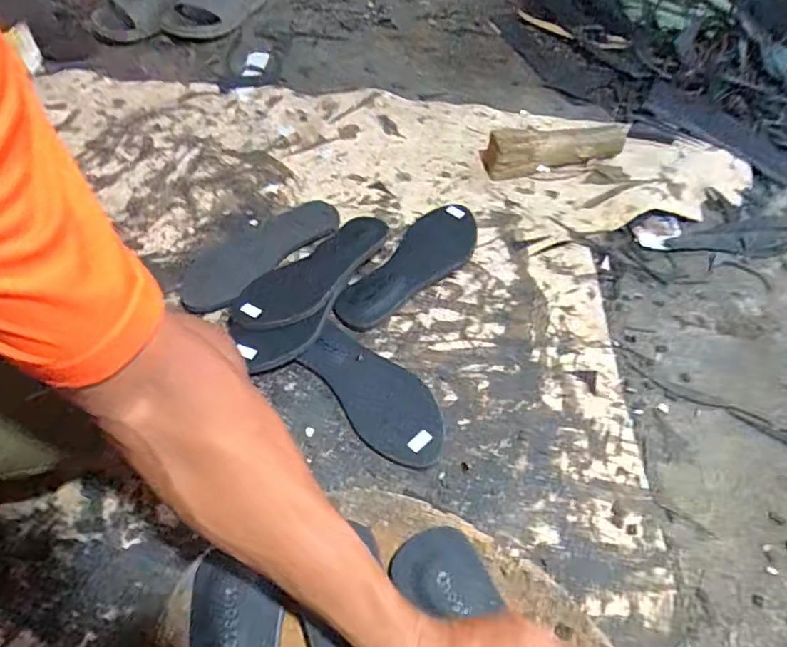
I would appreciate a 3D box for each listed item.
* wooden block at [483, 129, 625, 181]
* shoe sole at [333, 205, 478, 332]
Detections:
[{"bbox_3d":[0.256,-0.274,0.832,0.237,0.049,0.067,-10,54,-9],"label":"wooden block"},{"bbox_3d":[0.024,-0.076,0.693,0.086,0.022,0.237,33,58,21],"label":"shoe sole"}]

